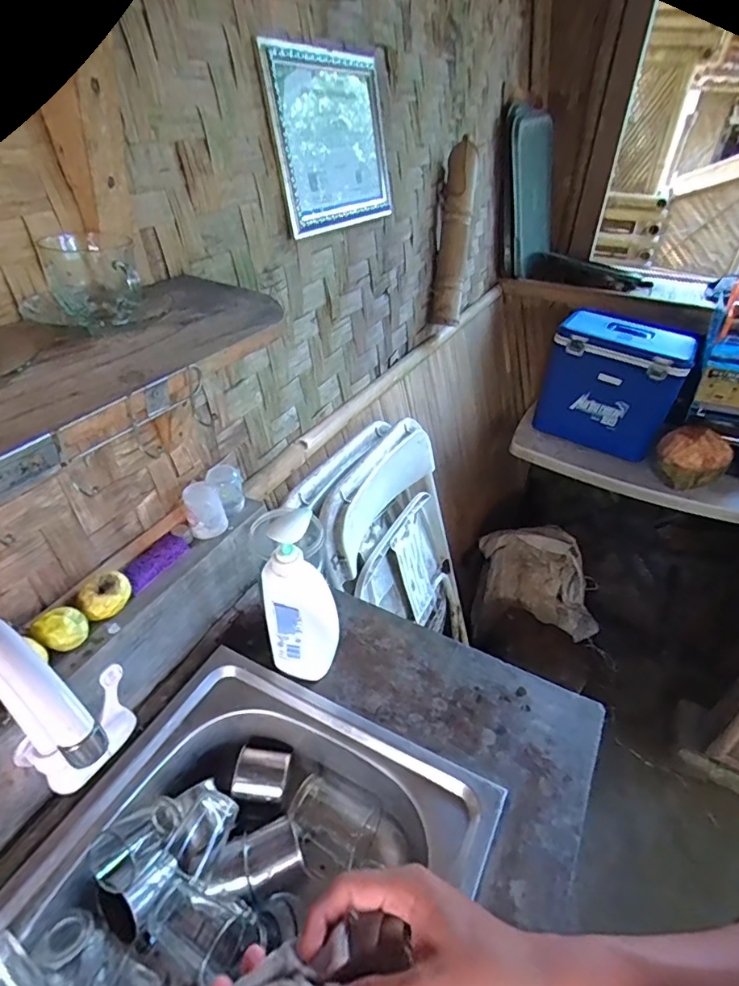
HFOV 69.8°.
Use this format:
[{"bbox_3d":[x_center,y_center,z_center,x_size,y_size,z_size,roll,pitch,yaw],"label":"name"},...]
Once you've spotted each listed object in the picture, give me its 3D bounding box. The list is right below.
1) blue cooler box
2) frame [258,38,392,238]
[{"bbox_3d":[0.734,-0.337,1.604,0.354,0.331,0.226,23,42,25],"label":"blue cooler box"},{"bbox_3d":[-0.053,-0.620,0.934,0.016,0.255,0.349,10,35,27],"label":"frame"}]

